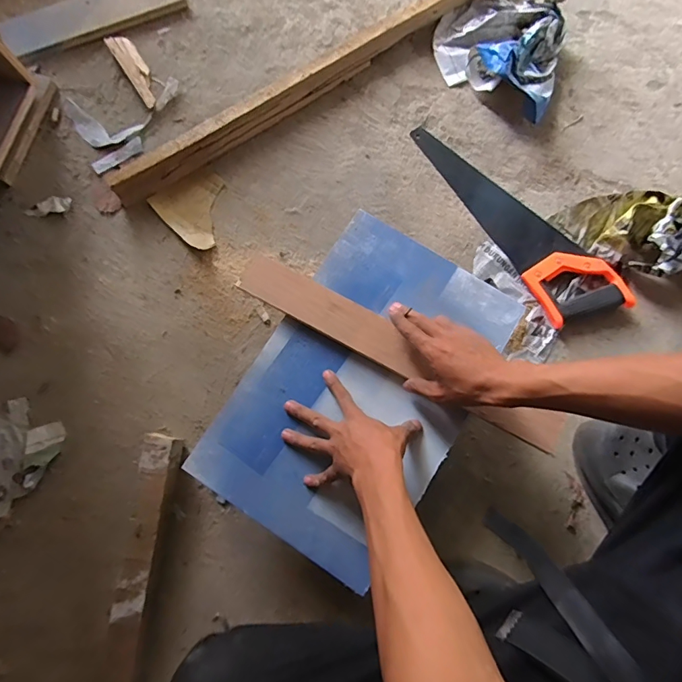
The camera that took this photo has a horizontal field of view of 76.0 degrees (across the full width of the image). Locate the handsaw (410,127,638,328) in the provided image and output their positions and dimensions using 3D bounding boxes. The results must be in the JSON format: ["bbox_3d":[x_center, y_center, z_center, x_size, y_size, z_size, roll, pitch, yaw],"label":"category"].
[{"bbox_3d":[0.281,-0.205,0.699,0.113,0.034,0.413,-33,82,-5],"label":"handsaw"}]

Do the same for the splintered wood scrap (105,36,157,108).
[{"bbox_3d":[-0.353,-0.470,0.756,0.041,0.009,0.149,-31,85,-23],"label":"splintered wood scrap"}]

